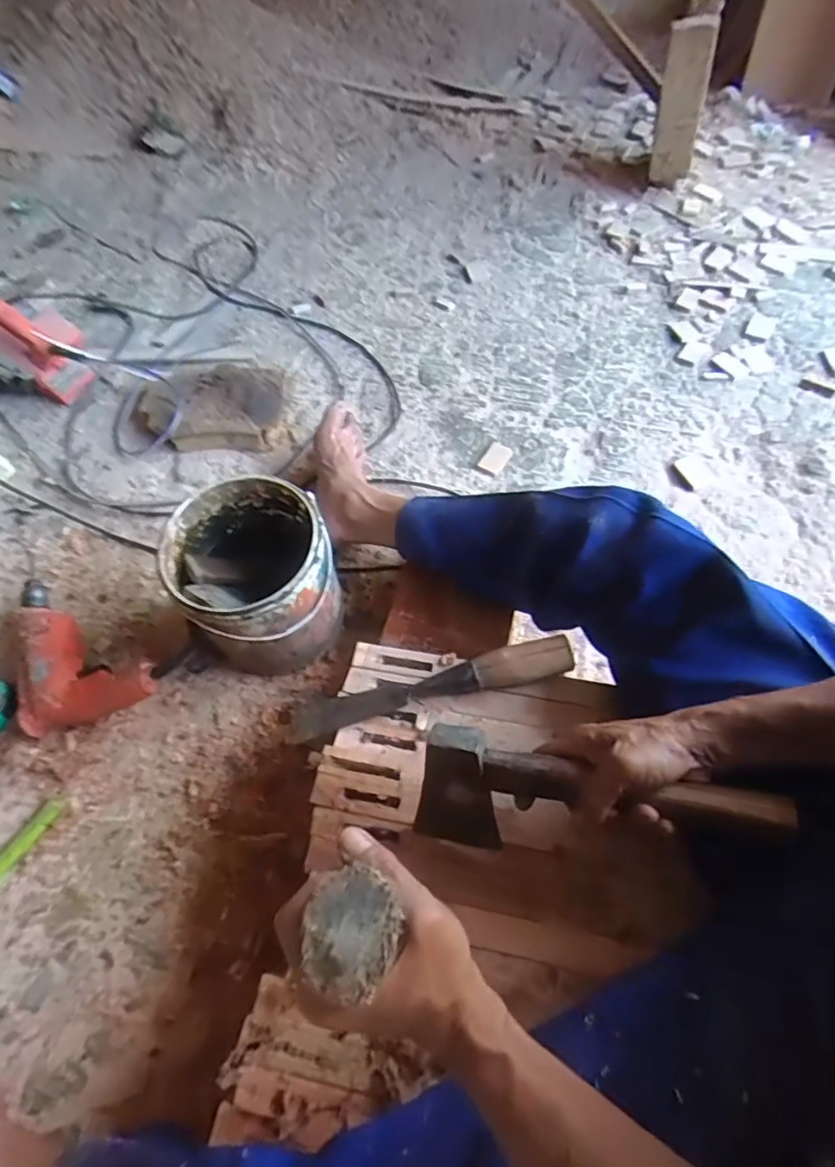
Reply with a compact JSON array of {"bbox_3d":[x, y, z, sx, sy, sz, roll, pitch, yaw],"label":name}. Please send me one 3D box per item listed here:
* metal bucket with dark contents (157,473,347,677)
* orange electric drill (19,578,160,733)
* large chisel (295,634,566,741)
[{"bbox_3d":[-0.198,-0.009,0.732,0.183,0.178,0.194,-1,60,2],"label":"metal bucket with dark contents"},{"bbox_3d":[-0.444,0.111,0.744,0.254,0.067,0.146,26,65,18],"label":"orange electric drill"},{"bbox_3d":[0.010,0.102,0.595,0.283,0.047,0.037,-13,59,-3],"label":"large chisel"}]

